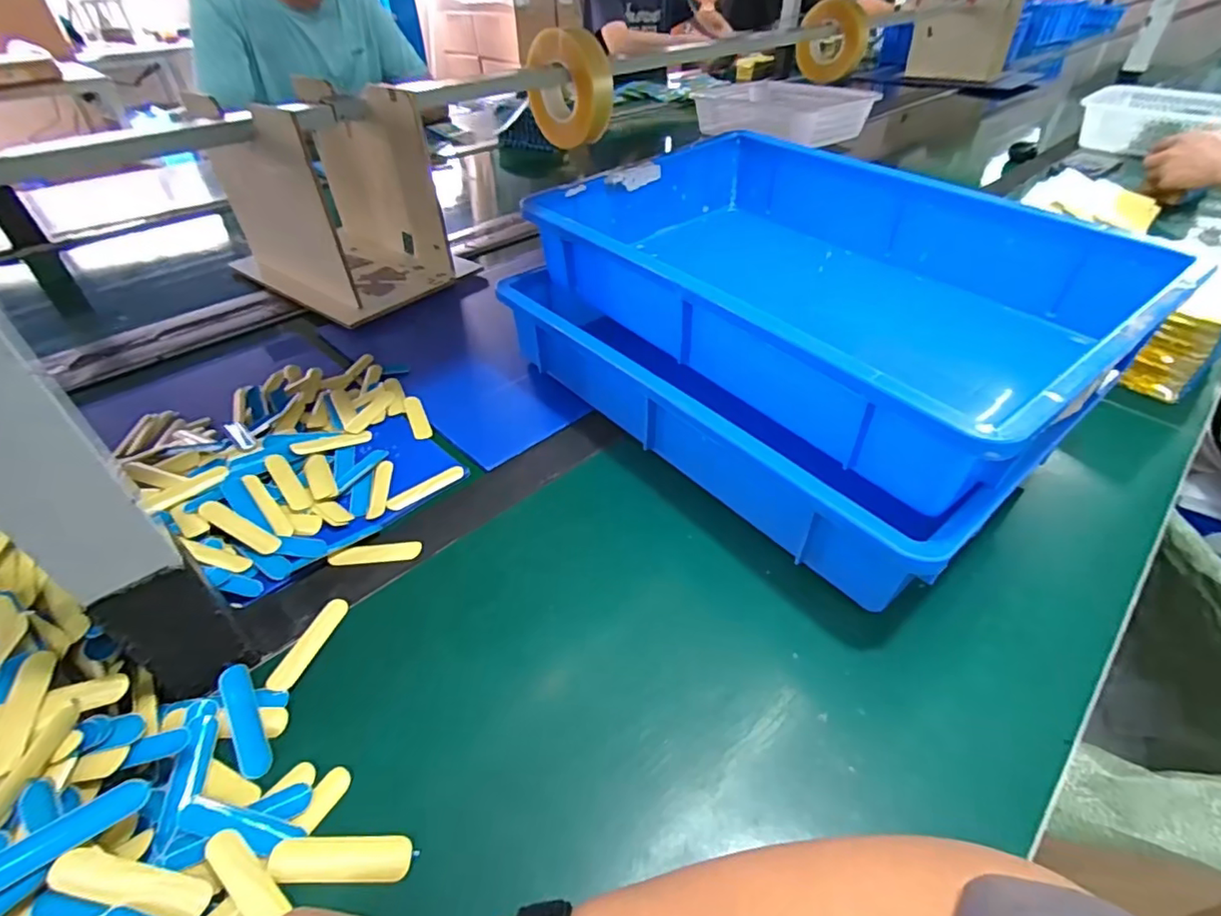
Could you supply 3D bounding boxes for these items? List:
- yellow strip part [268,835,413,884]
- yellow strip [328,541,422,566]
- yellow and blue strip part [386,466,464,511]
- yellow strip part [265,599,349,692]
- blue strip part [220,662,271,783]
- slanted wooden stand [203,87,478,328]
[{"bbox_3d":[-0.123,0.183,0.259,0.061,0.008,0.018,-2,41,0],"label":"yellow strip part"},{"bbox_3d":[-0.163,0.065,0.394,0.059,0.004,0.017,-6,41,-5],"label":"yellow strip"},{"bbox_3d":[-0.142,0.023,0.438,0.062,0.005,0.012,-32,49,-30],"label":"yellow and blue strip part"},{"bbox_3d":[-0.180,0.110,0.338,0.015,0.004,0.062,27,42,-3],"label":"yellow strip part"},{"bbox_3d":[-0.193,0.139,0.300,0.015,0.005,0.060,-24,62,-23],"label":"blue strip part"},{"bbox_3d":[-0.351,-0.314,0.692,0.282,0.191,0.189,26,48,28],"label":"slanted wooden stand"}]

